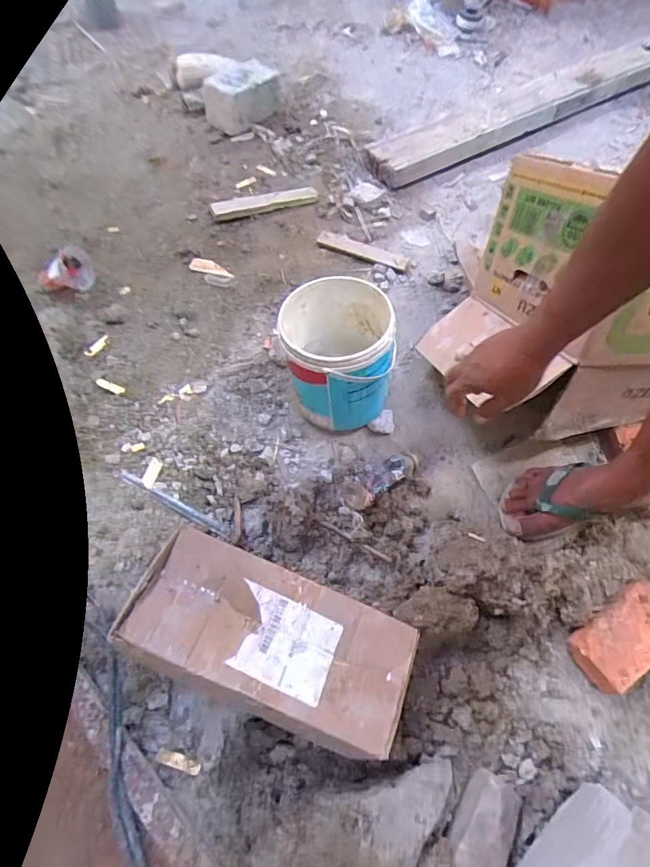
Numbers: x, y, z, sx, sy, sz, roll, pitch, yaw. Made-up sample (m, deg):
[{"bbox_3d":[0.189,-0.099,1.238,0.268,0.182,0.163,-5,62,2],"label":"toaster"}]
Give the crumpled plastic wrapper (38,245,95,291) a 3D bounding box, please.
[{"bbox_3d":[-0.530,-0.338,0.982,0.092,0.061,0.098,-23,64,-13],"label":"crumpled plastic wrapper"}]

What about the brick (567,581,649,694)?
[{"bbox_3d":[0.424,0.284,0.670,0.166,0.041,0.086,-28,66,-15],"label":"brick"}]

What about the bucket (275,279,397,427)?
[{"bbox_3d":[0.018,-0.123,0.796,0.168,0.197,0.176,0,62,-1],"label":"bucket"}]

